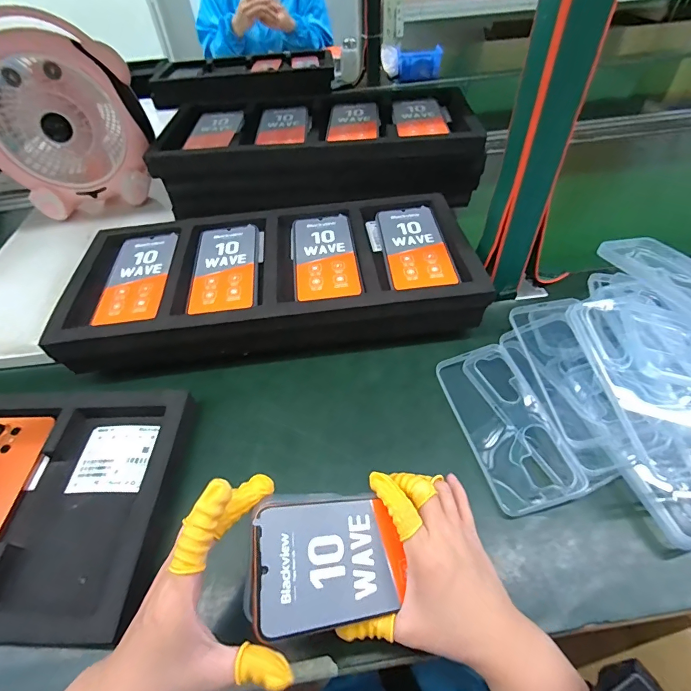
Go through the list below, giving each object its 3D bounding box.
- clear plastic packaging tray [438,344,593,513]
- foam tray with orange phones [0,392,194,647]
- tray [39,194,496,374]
[{"bbox_3d":[0.163,0.077,0.414,0.081,0.021,0.172,-12,48,-7],"label":"clear plastic packaging tray"},{"bbox_3d":[-0.404,0.147,0.388,0.477,0.029,0.226,-1,48,3],"label":"foam tray with orange phones"},{"bbox_3d":[-0.092,-0.081,0.521,0.489,0.083,0.242,-7,47,-2],"label":"tray"}]

